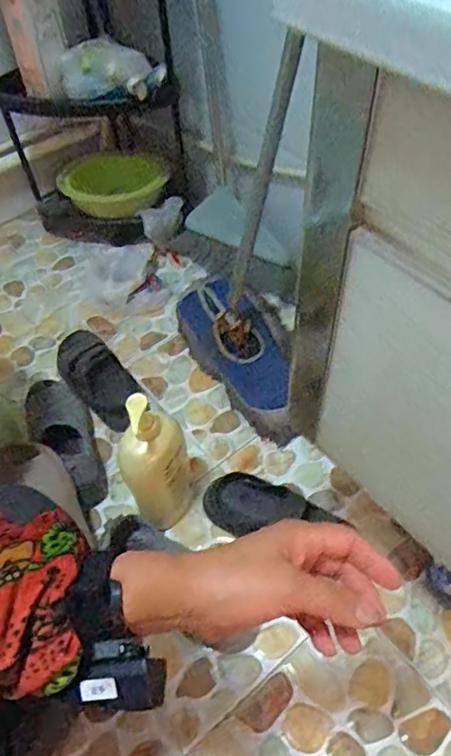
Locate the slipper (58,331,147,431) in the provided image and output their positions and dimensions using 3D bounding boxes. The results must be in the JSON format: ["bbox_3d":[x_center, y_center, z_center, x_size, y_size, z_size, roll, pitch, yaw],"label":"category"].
[{"bbox_3d":[-0.255,-0.010,1.113,0.104,0.061,0.246,-36,59,-22],"label":"slipper"}]

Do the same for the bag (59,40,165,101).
[{"bbox_3d":[-0.215,-0.581,1.084,0.199,0.110,0.083,-10,53,-5],"label":"bag"}]

